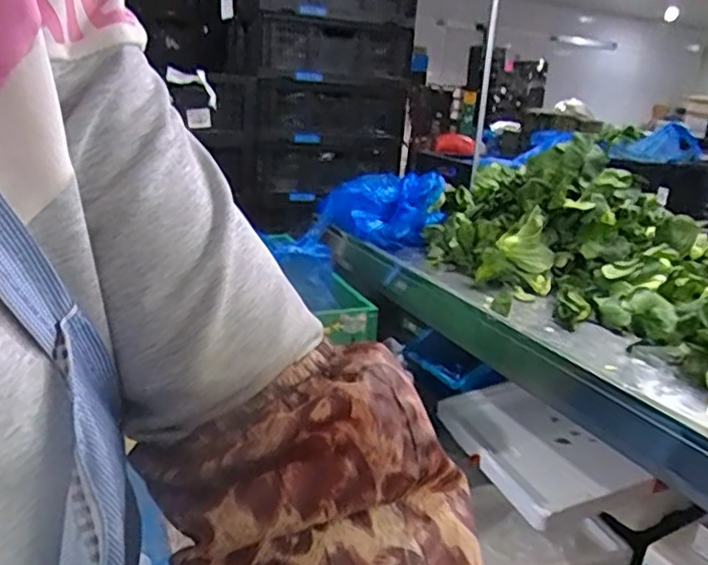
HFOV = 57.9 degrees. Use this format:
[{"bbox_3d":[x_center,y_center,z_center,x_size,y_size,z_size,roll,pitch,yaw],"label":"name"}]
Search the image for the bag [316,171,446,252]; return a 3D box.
[{"bbox_3d":[0.076,-0.192,1.620,0.273,0.163,0.182,15,20,29],"label":"bag"}]

